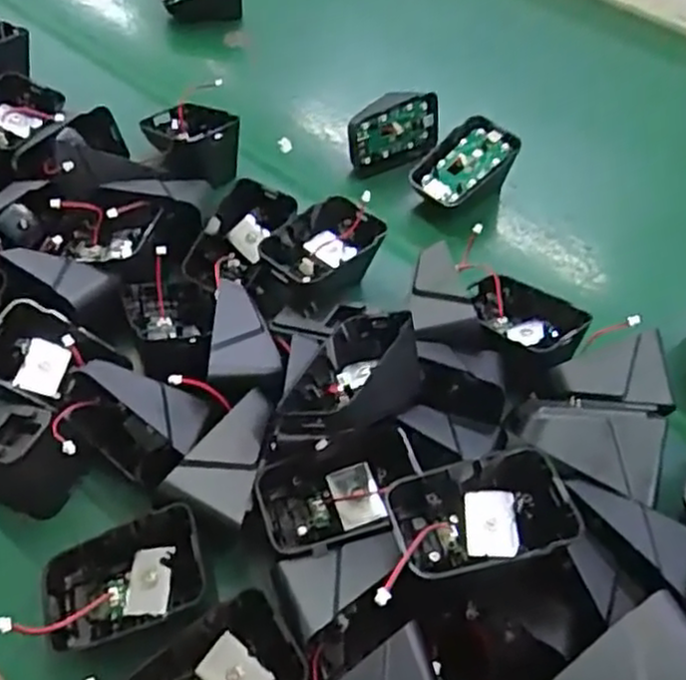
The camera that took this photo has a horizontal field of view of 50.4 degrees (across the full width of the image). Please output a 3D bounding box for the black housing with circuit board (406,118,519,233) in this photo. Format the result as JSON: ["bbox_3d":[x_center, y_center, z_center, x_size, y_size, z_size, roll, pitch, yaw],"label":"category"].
[{"bbox_3d":[0.081,-0.108,0.486,0.051,0.044,0.071,34,56,22],"label":"black housing with circuit board"}]

